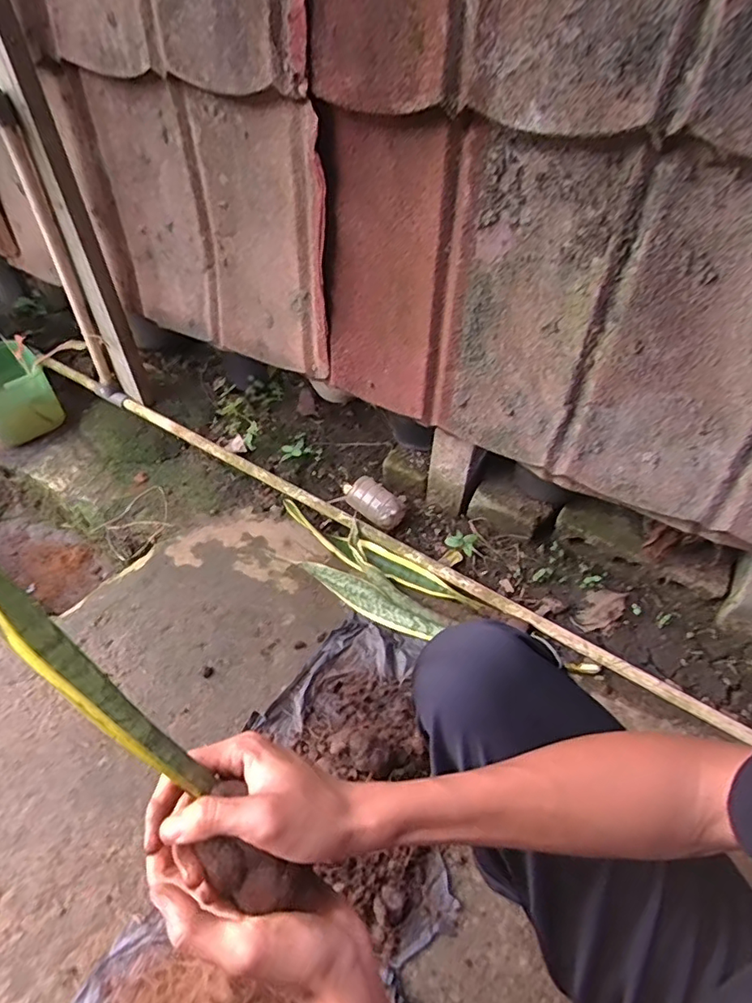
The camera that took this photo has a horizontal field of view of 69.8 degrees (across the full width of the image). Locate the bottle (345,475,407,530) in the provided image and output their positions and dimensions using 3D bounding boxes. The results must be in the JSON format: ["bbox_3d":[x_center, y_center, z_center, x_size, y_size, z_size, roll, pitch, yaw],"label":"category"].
[{"bbox_3d":[-0.002,-0.001,1.023,0.058,0.053,0.125,-34,56,-26],"label":"bottle"}]

